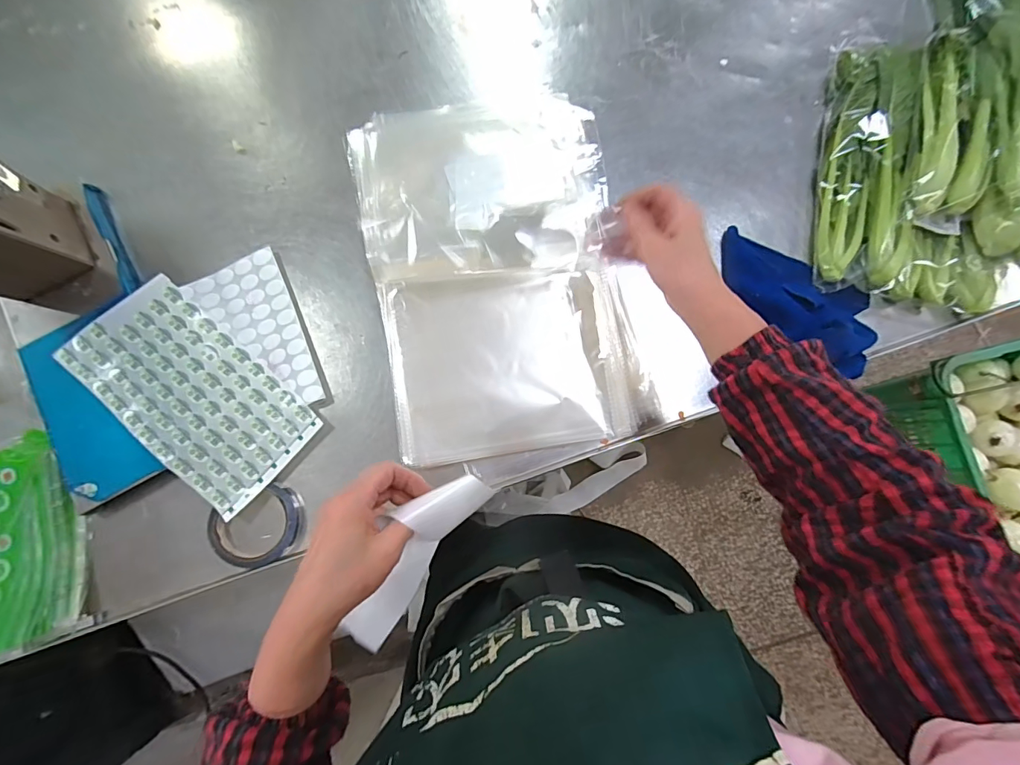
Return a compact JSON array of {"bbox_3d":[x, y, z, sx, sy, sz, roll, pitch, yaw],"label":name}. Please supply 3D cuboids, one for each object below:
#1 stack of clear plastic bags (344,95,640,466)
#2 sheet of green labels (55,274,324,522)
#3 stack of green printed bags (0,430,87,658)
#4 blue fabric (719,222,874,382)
[{"bbox_3d":[-0.020,-0.142,0.517,0.283,0.033,0.437,-8,80,-2],"label":"stack of clear plastic bags"},{"bbox_3d":[-0.352,0.010,0.487,0.257,0.010,0.135,42,77,3],"label":"sheet of green labels"},{"bbox_3d":[-0.514,0.164,0.454,0.112,0.041,0.212,-18,80,-3],"label":"stack of green printed bags"},{"bbox_3d":[0.312,-0.090,0.493,0.187,0.064,0.145,34,81,6],"label":"blue fabric"}]

